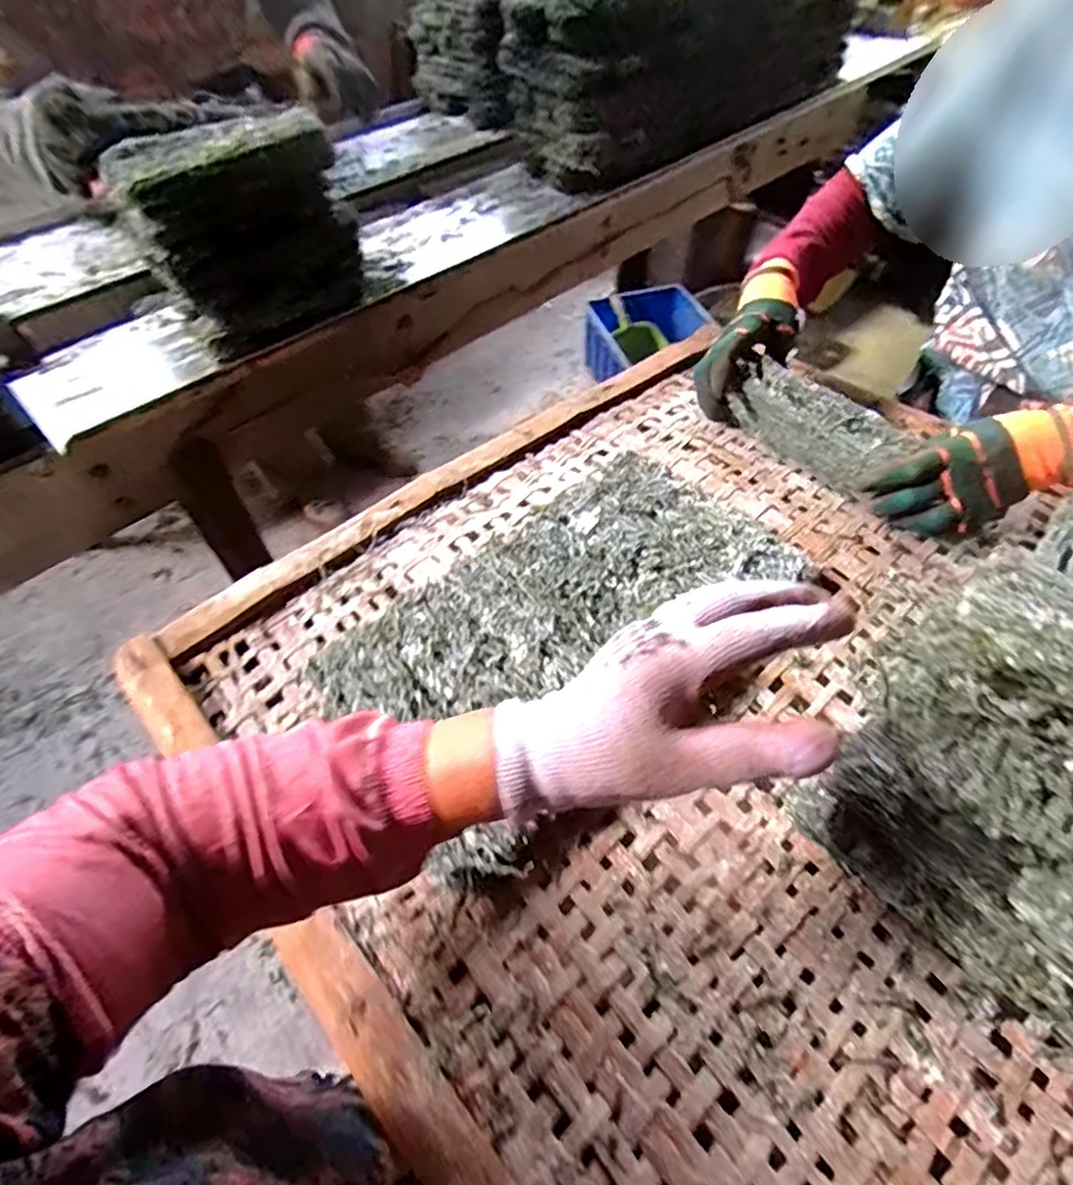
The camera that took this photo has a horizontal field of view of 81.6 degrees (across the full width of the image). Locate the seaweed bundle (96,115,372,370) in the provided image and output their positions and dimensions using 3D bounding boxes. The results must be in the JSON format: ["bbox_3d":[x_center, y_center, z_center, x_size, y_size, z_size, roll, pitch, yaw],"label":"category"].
[{"bbox_3d":[-0.327,-0.412,0.713,0.216,0.201,0.111,-29,57,-19],"label":"seaweed bundle"}]

